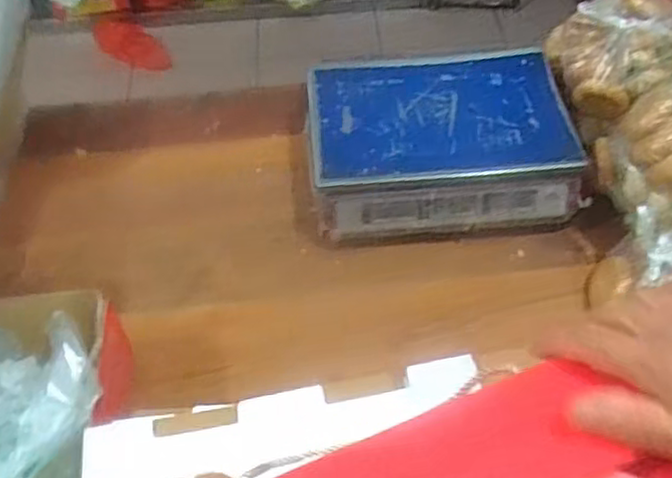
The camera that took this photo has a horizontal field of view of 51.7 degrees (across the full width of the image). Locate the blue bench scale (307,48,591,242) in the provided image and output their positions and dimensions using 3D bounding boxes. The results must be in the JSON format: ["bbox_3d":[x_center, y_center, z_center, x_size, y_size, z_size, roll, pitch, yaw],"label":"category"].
[{"bbox_3d":[0.136,-0.140,0.936,0.336,0.088,0.271,-3,51,0],"label":"blue bench scale"}]

